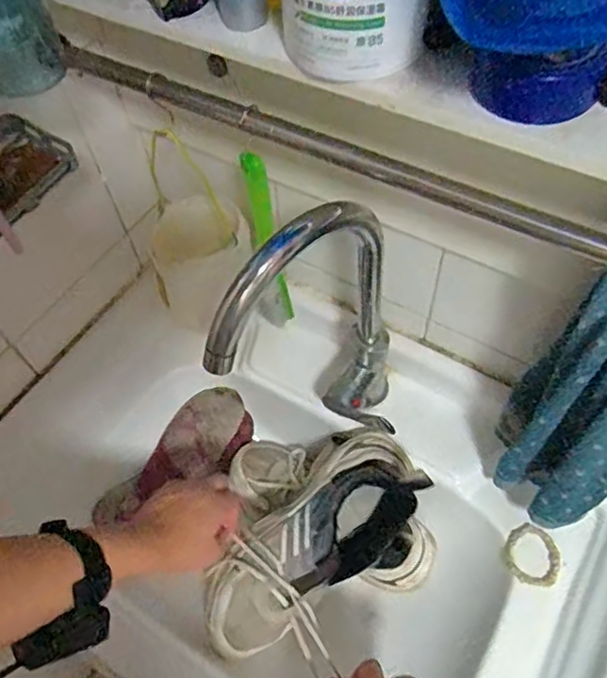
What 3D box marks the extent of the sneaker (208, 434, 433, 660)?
[{"bbox_3d":[0.010,0.214,0.624,0.264,0.092,0.112,-41,63,-8],"label":"sneaker"}]

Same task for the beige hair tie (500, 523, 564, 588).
[{"bbox_3d":[0.246,0.232,0.635,0.059,0.004,0.062,-24,59,-12],"label":"beige hair tie"}]

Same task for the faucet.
[{"bbox_3d":[0.027,0.022,0.554,0.070,0.342,0.213,37,66,24],"label":"faucet"}]

